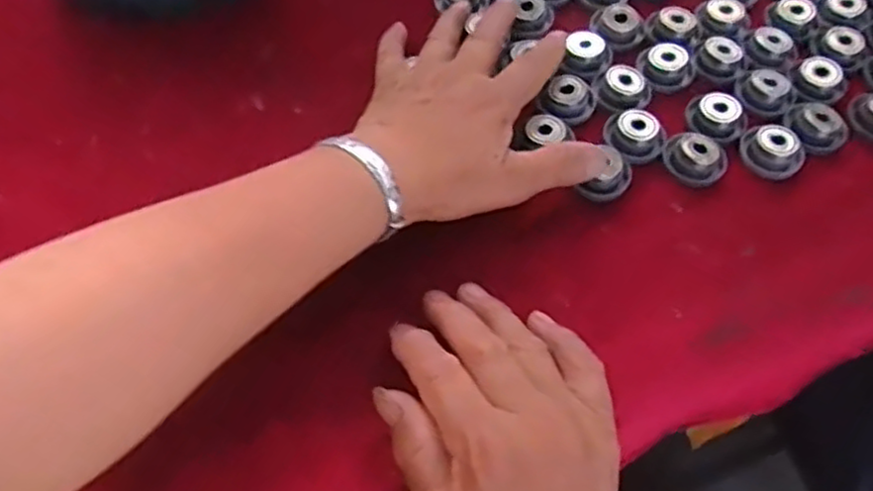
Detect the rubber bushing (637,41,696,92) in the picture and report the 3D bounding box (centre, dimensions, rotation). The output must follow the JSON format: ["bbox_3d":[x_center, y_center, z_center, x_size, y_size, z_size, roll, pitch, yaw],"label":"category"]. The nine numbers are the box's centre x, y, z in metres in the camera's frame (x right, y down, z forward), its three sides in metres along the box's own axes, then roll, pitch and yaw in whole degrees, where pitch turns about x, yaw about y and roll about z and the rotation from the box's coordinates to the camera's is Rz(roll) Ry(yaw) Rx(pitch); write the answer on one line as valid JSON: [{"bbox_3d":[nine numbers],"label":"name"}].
[{"bbox_3d":[0.136,-0.105,0.425,0.032,0.015,0.027,14,57,7],"label":"rubber bushing"}]

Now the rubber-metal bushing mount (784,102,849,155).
[{"bbox_3d":[0.216,-0.068,0.409,0.030,0.009,0.033,-5,57,-5],"label":"rubber-metal bushing mount"}]

